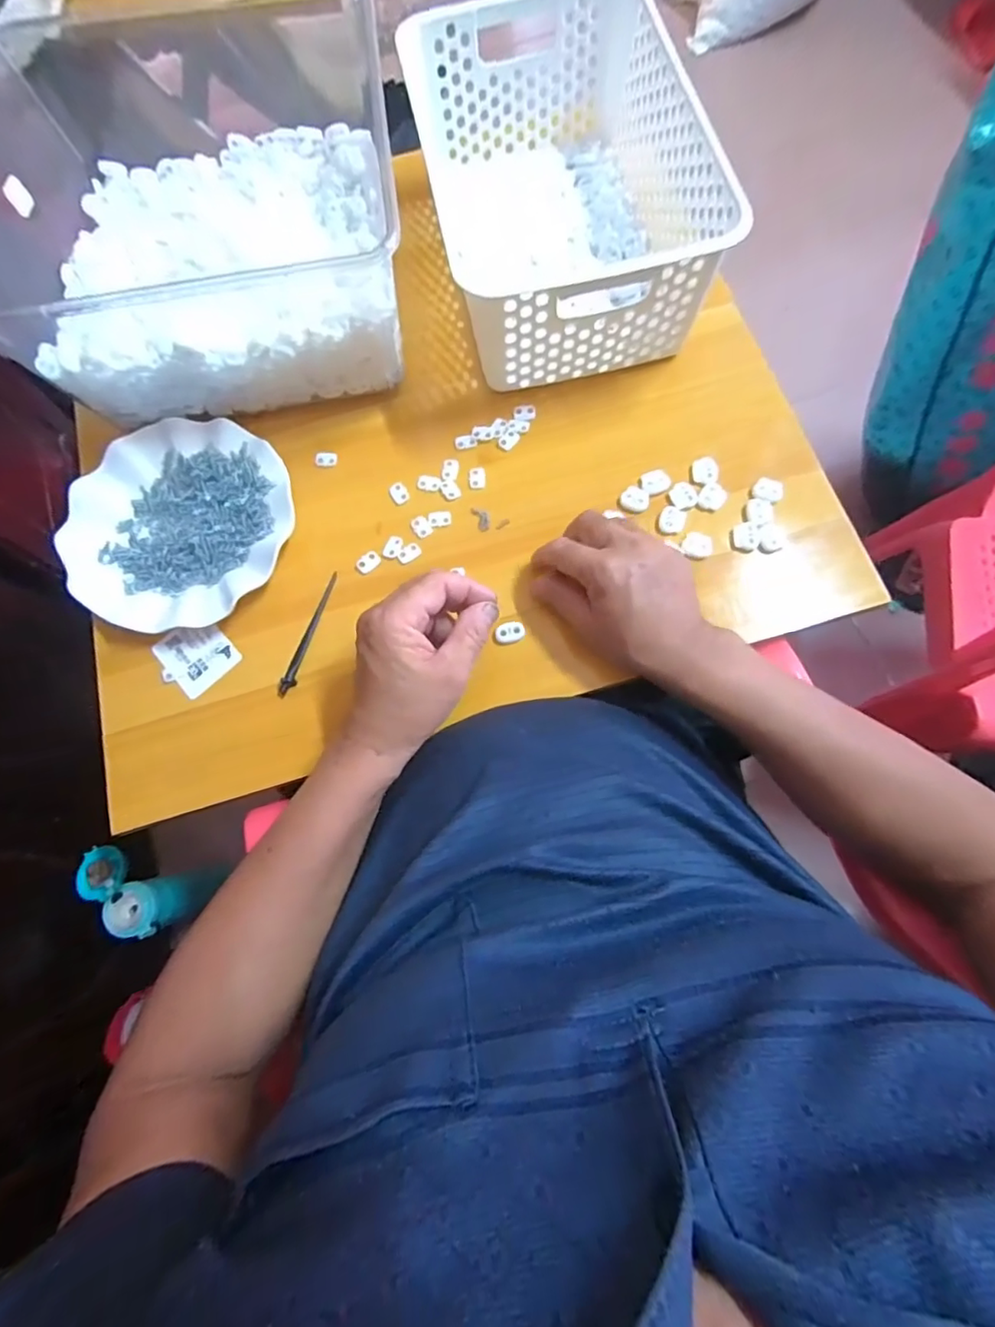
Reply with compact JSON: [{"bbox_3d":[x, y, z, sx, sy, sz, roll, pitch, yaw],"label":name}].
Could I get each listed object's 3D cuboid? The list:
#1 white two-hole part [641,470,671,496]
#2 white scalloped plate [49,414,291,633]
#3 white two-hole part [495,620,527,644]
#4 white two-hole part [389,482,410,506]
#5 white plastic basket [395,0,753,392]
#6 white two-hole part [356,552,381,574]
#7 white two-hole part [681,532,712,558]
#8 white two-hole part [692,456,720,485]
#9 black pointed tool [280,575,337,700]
[{"bbox_3d":[0.127,-0.145,0.449,0.022,0.004,0.020,-13,74,-2],"label":"white two-hole part"},{"bbox_3d":[-0.255,-0.113,0.452,0.173,0.019,0.175,-1,74,2],"label":"white scalloped plate"},{"bbox_3d":[0.010,-0.024,0.425,0.022,0.004,0.017,-11,74,-1],"label":"white two-hole part"},{"bbox_3d":[-0.081,-0.141,0.464,0.014,0.005,0.018,-32,75,-7],"label":"white two-hole part"},{"bbox_3d":[0.049,-0.391,0.469,0.204,0.113,0.299,-13,74,-2],"label":"white plastic basket"},{"bbox_3d":[-0.103,-0.081,0.448,0.020,0.004,0.013,-42,76,-10],"label":"white two-hole part"},{"bbox_3d":[0.155,-0.092,0.432,0.022,0.004,0.019,18,75,7],"label":"white two-hole part"},{"bbox_3d":[0.167,-0.155,0.450,0.019,0.005,0.024,-7,73,0],"label":"white two-hole part"},{"bbox_3d":[-0.146,-0.023,0.433,0.010,0.004,0.103,16,75,7],"label":"black pointed tool"}]

